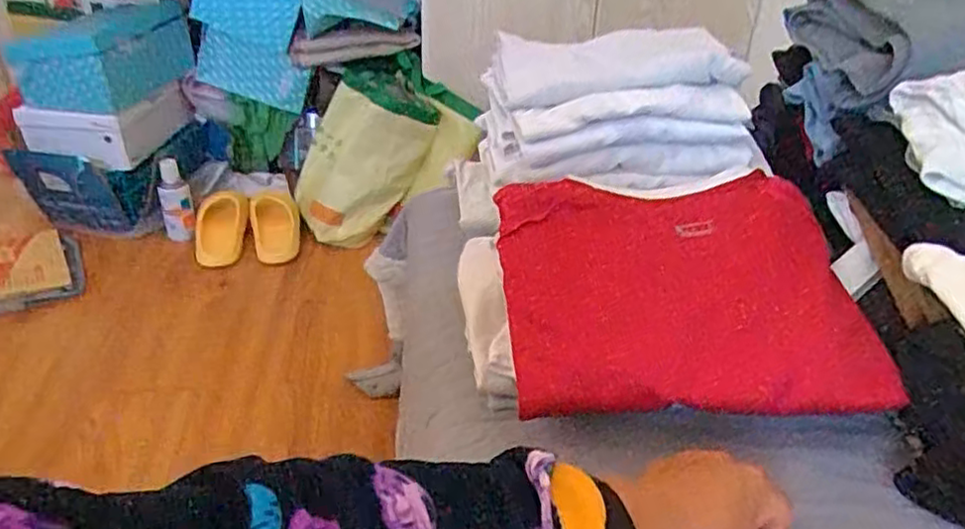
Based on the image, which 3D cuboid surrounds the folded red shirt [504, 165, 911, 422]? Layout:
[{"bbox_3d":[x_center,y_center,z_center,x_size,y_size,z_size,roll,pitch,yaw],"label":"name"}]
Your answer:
[{"bbox_3d":[0.149,0.021,0.535,0.260,0.041,0.212,-4,59,0],"label":"folded red shirt"}]

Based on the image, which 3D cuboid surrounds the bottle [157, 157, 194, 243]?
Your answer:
[{"bbox_3d":[-0.659,-0.128,1.470,0.069,0.168,0.066,-19,38,-30],"label":"bottle"}]

